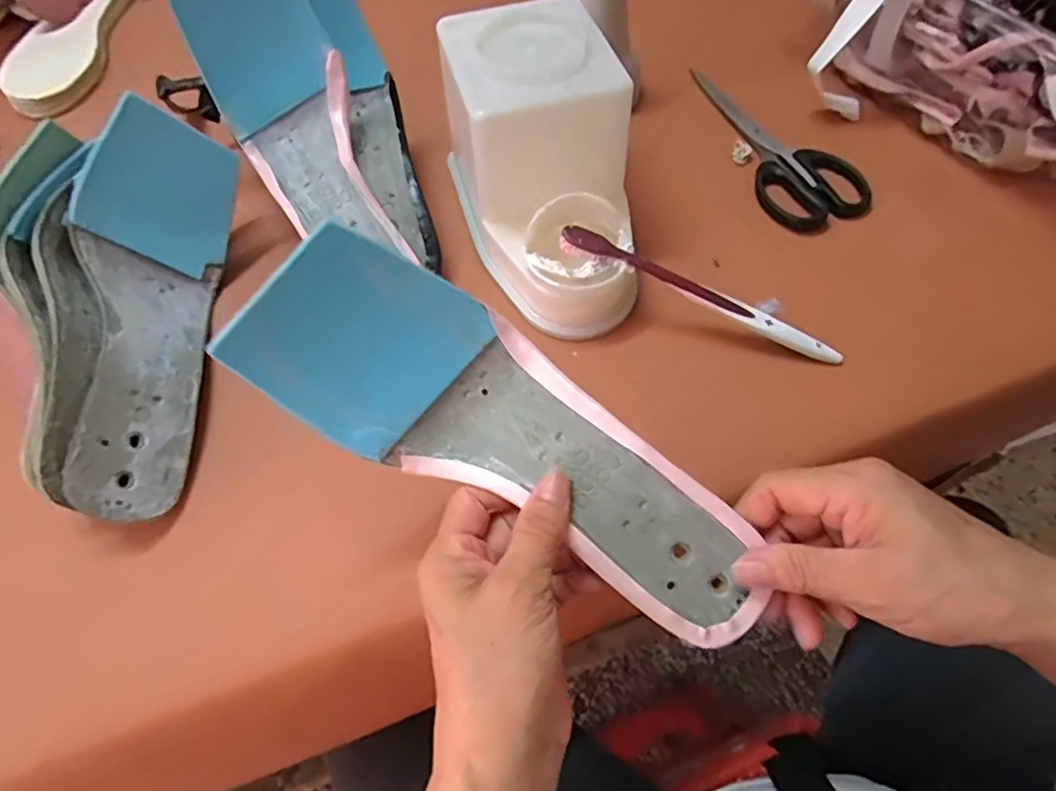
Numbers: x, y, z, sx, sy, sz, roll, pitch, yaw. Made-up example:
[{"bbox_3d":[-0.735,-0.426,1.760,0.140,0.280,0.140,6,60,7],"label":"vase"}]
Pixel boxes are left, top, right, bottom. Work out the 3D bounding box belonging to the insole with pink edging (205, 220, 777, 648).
[{"bbox_3d":[0.000,0.021,0.269,0.241,0.058,0.085,34,64,-3],"label":"insole with pink edging"}]

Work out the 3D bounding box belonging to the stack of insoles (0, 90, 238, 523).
[{"bbox_3d":[-0.247,-0.050,0.356,0.106,0.099,0.235,0,60,1],"label":"stack of insoles"}]

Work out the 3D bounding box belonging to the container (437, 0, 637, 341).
[{"bbox_3d":[0.009,-0.142,0.380,0.113,0.114,0.178,-6,60,-2],"label":"container"}]

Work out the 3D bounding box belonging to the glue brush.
[{"bbox_3d":[0.109,-0.061,0.378,0.187,0.012,0.012,25,62,-4],"label":"glue brush"}]

